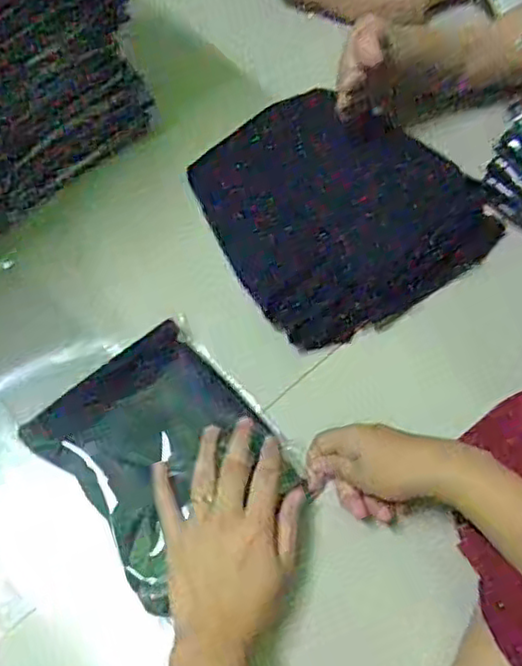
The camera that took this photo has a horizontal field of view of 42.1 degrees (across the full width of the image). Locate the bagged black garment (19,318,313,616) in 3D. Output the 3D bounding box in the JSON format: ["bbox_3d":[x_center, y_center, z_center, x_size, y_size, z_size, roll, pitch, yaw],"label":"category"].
[{"bbox_3d":[-0.072,0.089,0.520,0.150,0.026,0.168,-38,70,-13],"label":"bagged black garment"}]

